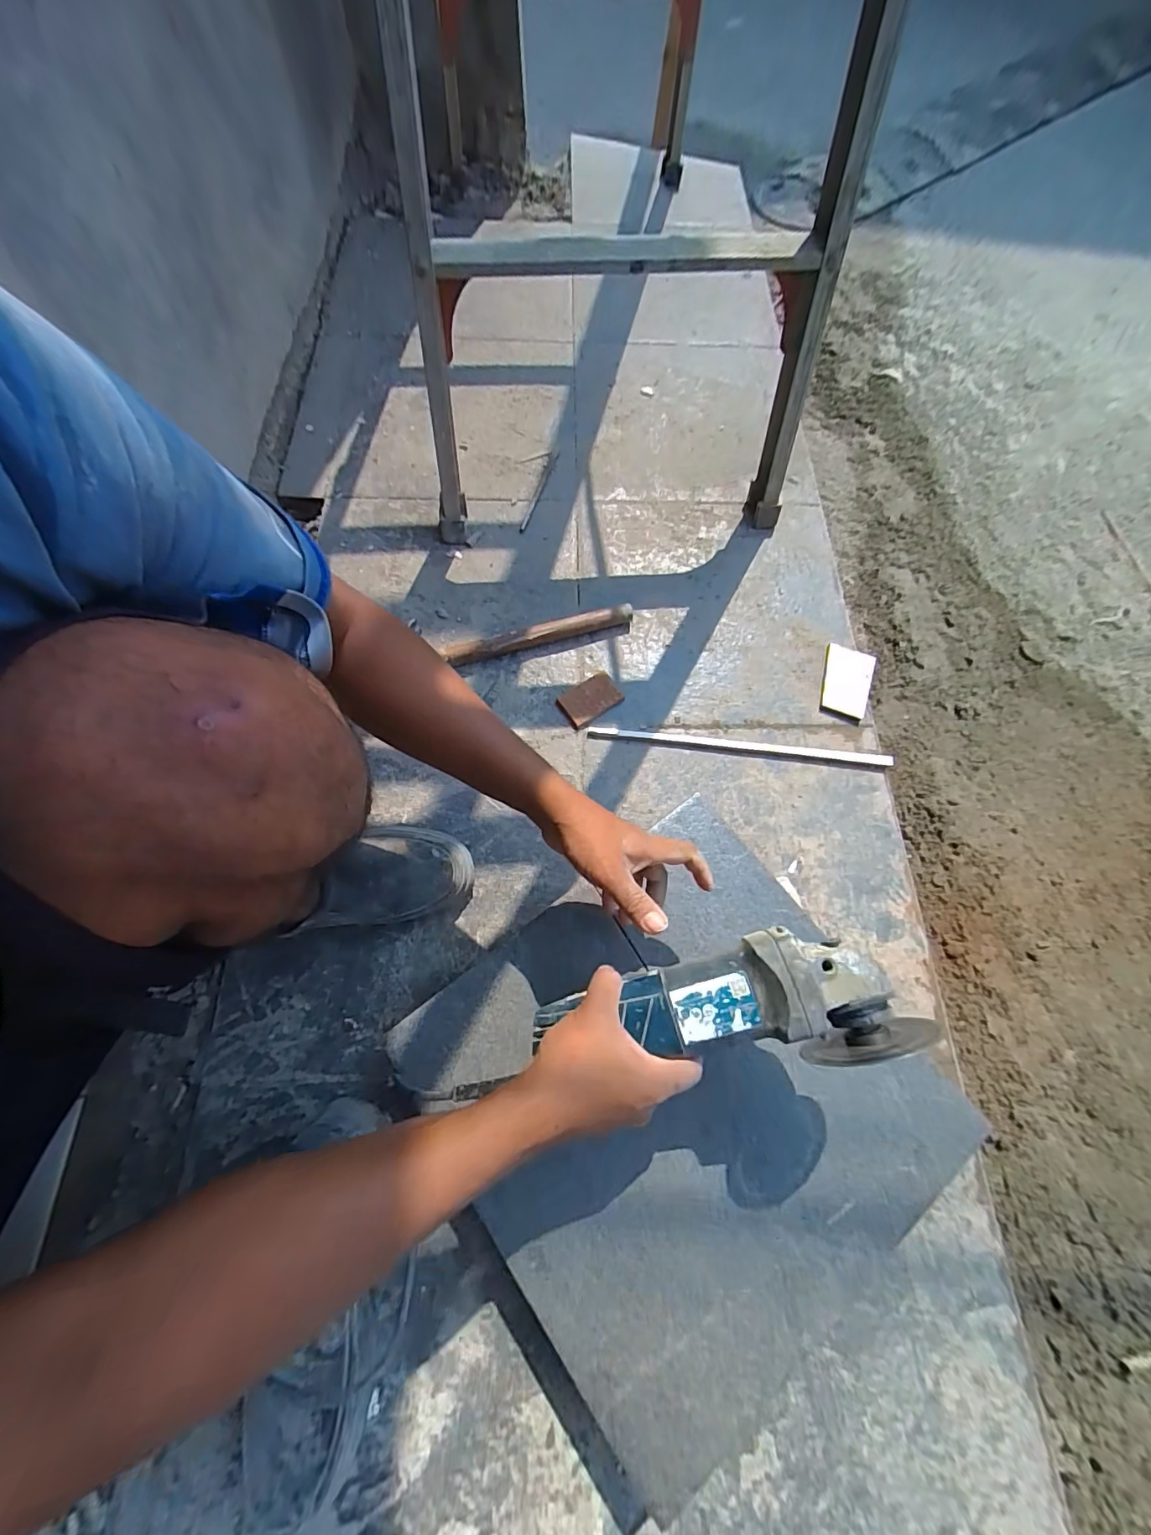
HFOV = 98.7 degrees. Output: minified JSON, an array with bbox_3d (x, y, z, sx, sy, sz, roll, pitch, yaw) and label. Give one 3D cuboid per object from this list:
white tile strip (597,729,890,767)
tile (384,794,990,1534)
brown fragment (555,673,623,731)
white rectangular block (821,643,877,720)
[{"bbox_3d":[0.217,-0.029,0.652,0.393,0.007,0.015,6,70,0],"label":"white tile strip"},{"bbox_3d":[0.092,0.290,0.446,0.394,0.011,0.390,-34,75,-13],"label":"tile"},{"bbox_3d":[0.020,-0.090,0.662,0.079,0.013,0.053,-33,74,-13],"label":"brown fragment"},{"bbox_3d":[0.378,-0.122,0.686,0.062,0.011,0.104,17,70,4],"label":"white rectangular block"}]

